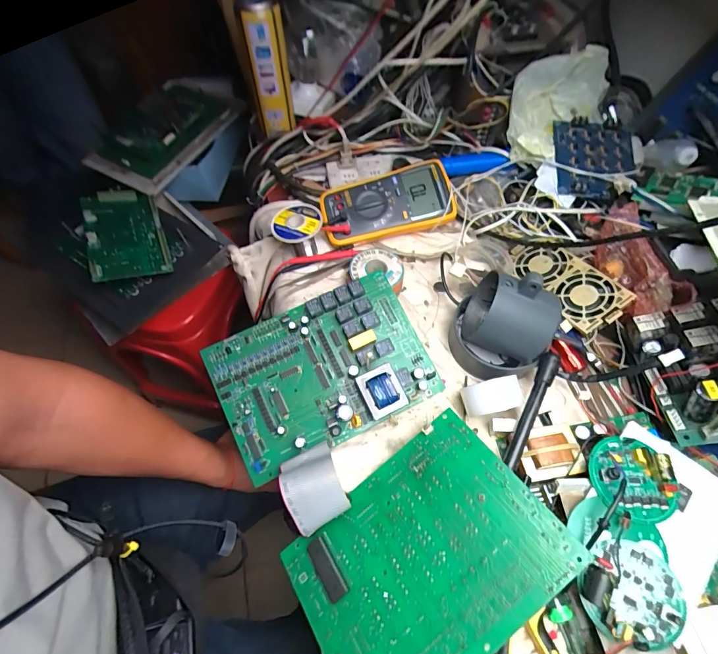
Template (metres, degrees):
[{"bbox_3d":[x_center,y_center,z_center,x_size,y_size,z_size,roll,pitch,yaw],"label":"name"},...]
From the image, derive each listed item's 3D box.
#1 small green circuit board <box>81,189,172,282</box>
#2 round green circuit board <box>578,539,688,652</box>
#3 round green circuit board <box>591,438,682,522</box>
[{"bbox_3d":[-0.424,-0.172,0.680,0.120,0.013,0.209,-15,67,-25],"label":"small green circuit board"},{"bbox_3d":[0.216,0.210,0.293,0.070,0.016,0.066,0,61,1],"label":"round green circuit board"},{"bbox_3d":[0.241,0.132,0.329,0.060,0.022,0.070,-9,62,-4],"label":"round green circuit board"}]

